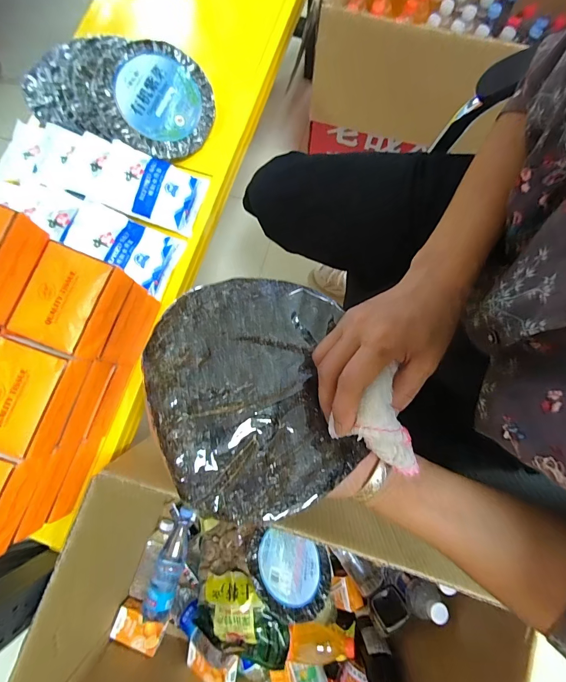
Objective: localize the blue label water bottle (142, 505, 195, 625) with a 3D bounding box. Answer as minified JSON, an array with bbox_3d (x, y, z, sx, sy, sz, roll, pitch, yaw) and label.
[{"bbox_3d":[-0.262,0.514,0.804,0.065,0.062,0.224,11,53,3],"label":"blue label water bottle"}]

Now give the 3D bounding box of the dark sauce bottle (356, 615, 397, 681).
[{"bbox_3d":[0.193,0.648,0.692,0.055,0.231,0.061,-11,79,-1],"label":"dark sauce bottle"}]

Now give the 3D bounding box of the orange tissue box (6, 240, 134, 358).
[{"bbox_3d":[-0.254,-0.048,0.423,0.084,0.069,0.121,22,80,5],"label":"orange tissue box"}]

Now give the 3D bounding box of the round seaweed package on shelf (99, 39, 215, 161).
[{"bbox_3d":[-0.226,-0.433,0.615,0.194,0.018,0.194,-1,94,-17],"label":"round seaweed package on shelf"}]

